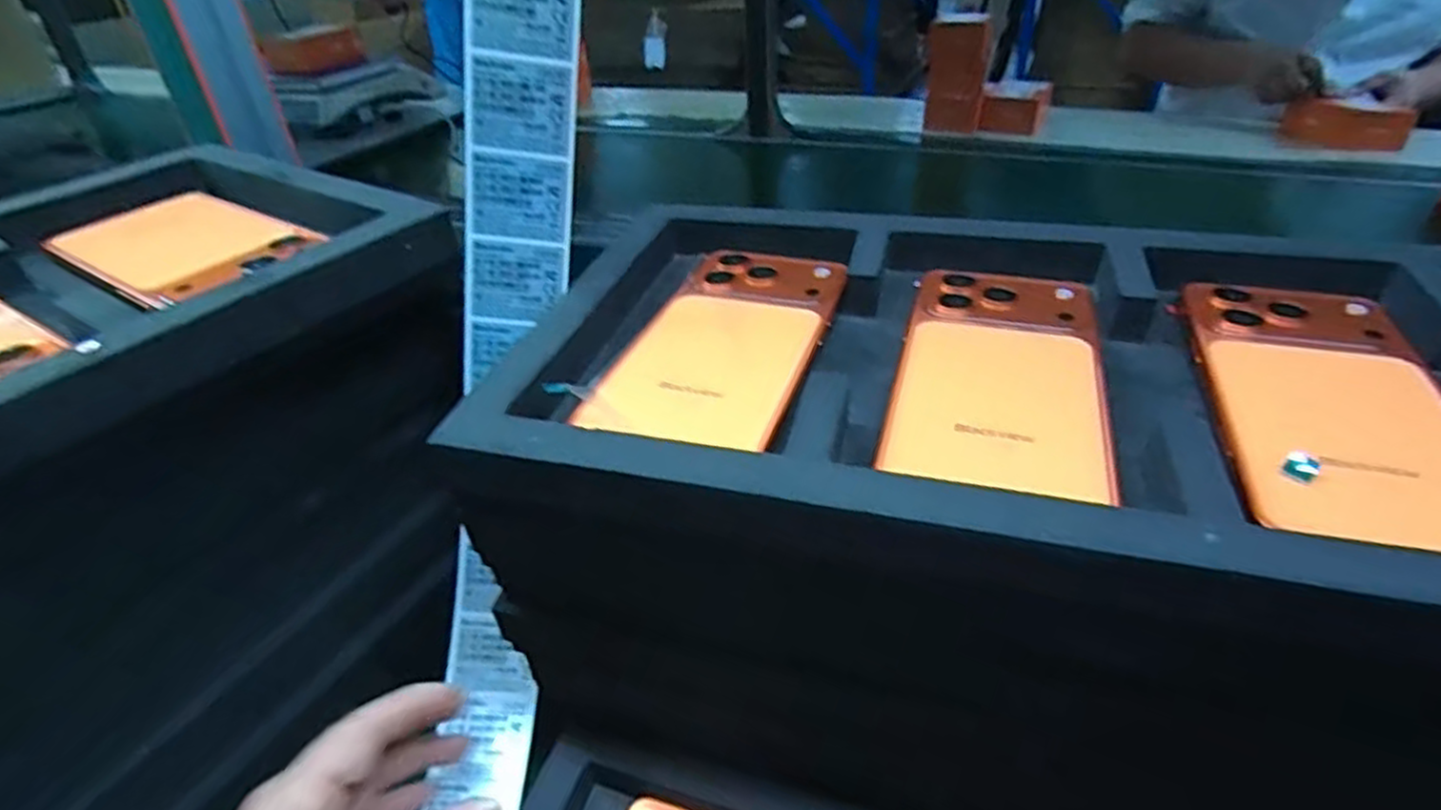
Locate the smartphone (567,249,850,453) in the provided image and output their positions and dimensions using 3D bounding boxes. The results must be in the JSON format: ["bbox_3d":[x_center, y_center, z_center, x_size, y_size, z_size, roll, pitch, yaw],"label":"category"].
[{"bbox_3d":[0.003,-0.030,0.318,0.075,0.009,0.154,9,37,17],"label":"smartphone"}]

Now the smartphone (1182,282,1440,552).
[{"bbox_3d":[0.218,-0.004,0.265,0.075,0.012,0.148,10,36,16],"label":"smartphone"}]

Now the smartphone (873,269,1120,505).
[{"bbox_3d":[0.111,-0.016,0.293,0.076,0.012,0.141,10,36,16],"label":"smartphone"}]

